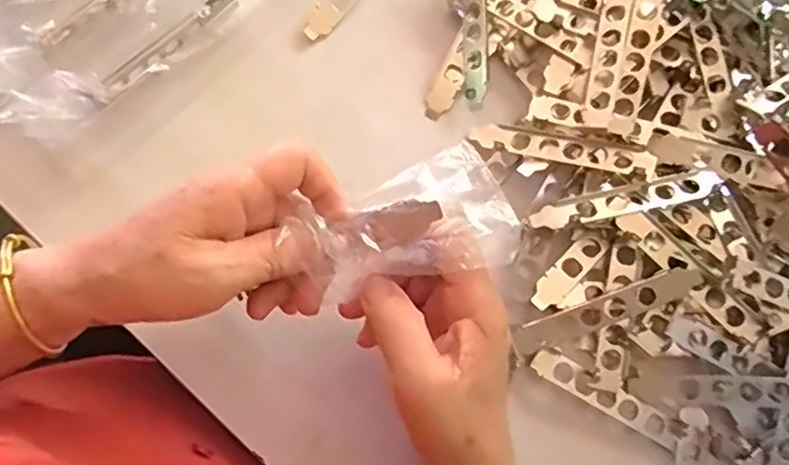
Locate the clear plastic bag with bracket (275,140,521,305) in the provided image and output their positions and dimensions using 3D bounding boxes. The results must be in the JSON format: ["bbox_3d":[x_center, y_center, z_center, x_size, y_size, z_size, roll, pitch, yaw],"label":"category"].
[{"bbox_3d":[0.004,-0.004,0.316,0.114,0.028,0.062,-15,78,1],"label":"clear plastic bag with bracket"}]

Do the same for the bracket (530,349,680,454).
[{"bbox_3d":[0.134,0.104,0.384,0.102,0.005,0.018,30,80,0],"label":"bracket"}]

